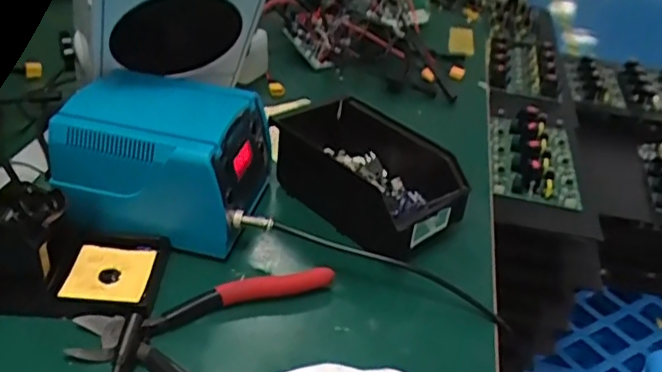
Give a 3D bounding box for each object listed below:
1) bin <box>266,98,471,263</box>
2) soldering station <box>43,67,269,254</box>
[{"bbox_3d":[0.029,-0.008,0.546,0.106,0.068,0.163,-26,46,-38],"label":"bin"},{"bbox_3d":[-0.132,-0.029,0.509,0.142,0.082,0.132,11,35,6],"label":"soldering station"}]

